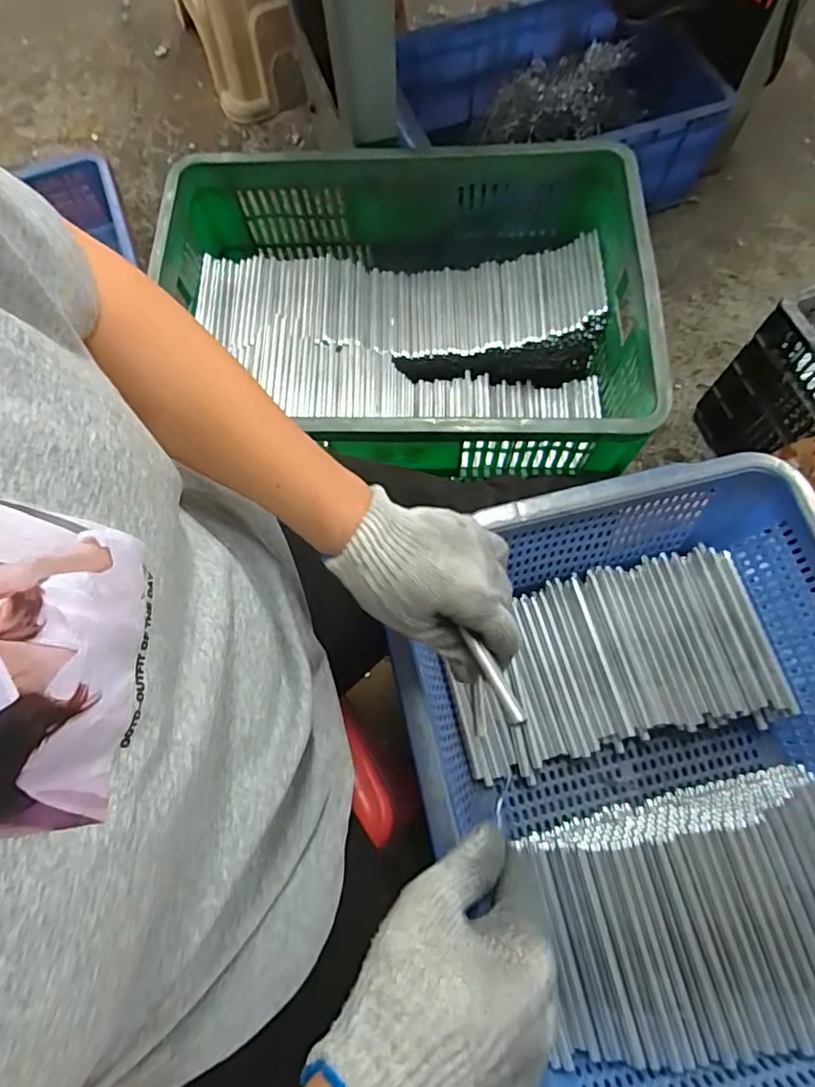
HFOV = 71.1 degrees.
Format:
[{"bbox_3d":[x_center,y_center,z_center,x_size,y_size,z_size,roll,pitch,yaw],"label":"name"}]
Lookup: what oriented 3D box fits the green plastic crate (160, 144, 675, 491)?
[{"bbox_3d":[-0.002,-0.288,0.773,0.597,0.197,0.429,-1,72,2],"label":"green plastic crate"}]

